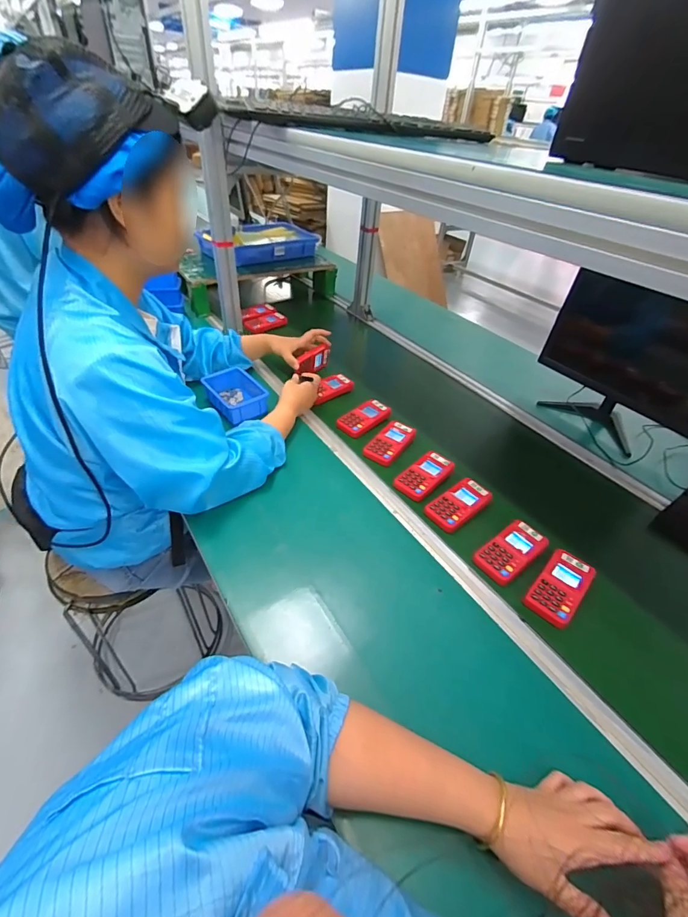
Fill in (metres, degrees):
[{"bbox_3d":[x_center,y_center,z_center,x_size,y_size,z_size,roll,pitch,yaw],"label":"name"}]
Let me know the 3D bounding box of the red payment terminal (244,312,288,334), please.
[{"bbox_3d":[-0.246,-0.422,1.250,0.123,0.026,0.083,-30,52,-32],"label":"red payment terminal"}]

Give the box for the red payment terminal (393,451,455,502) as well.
[{"bbox_3d":[0.156,0.030,0.774,0.119,0.021,0.068,-29,52,-31],"label":"red payment terminal"}]

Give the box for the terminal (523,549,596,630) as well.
[{"bbox_3d":[0.329,0.192,0.610,0.063,0.015,0.123,34,50,29],"label":"terminal"}]

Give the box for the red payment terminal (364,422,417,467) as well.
[{"bbox_3d":[0.095,-0.033,0.842,0.067,0.019,0.130,27,47,23],"label":"red payment terminal"}]

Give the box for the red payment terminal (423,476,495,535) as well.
[{"bbox_3d":[0.204,0.078,0.712,0.125,0.016,0.070,-26,50,-28],"label":"red payment terminal"}]

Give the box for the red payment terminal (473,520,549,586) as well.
[{"bbox_3d":[0.267,0.145,0.639,0.120,0.015,0.064,-27,51,-30],"label":"red payment terminal"}]

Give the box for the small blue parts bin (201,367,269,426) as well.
[{"bbox_3d":[-0.242,-0.137,0.905,0.110,0.048,0.152,-28,51,-30],"label":"small blue parts bin"}]

